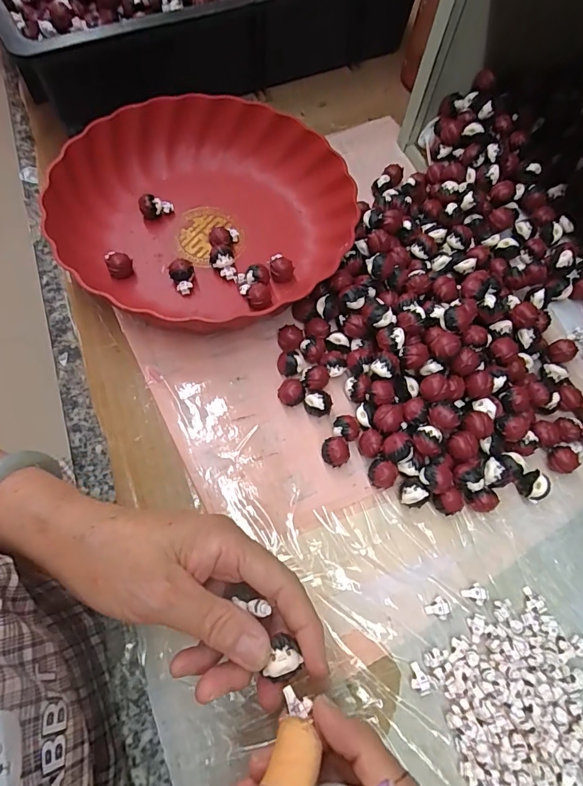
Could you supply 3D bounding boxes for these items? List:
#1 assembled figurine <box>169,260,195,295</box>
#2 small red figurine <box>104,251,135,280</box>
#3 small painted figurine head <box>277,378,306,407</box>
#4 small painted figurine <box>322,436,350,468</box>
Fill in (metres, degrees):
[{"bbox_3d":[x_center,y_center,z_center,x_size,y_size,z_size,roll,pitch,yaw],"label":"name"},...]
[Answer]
[{"bbox_3d":[-0.090,-0.096,0.364,0.019,0.022,0.019,2,65,-3],"label":"assembled figurine"},{"bbox_3d":[-0.138,-0.103,0.352,0.019,0.020,0.020,-19,68,-12],"label":"small red figurine"},{"bbox_3d":[0.000,0.000,0.327,0.020,0.018,0.017,-6,66,-7],"label":"small painted figurine head"},{"bbox_3d":[0.031,0.043,0.311,0.019,0.019,0.019,2,65,-3],"label":"small painted figurine"}]

